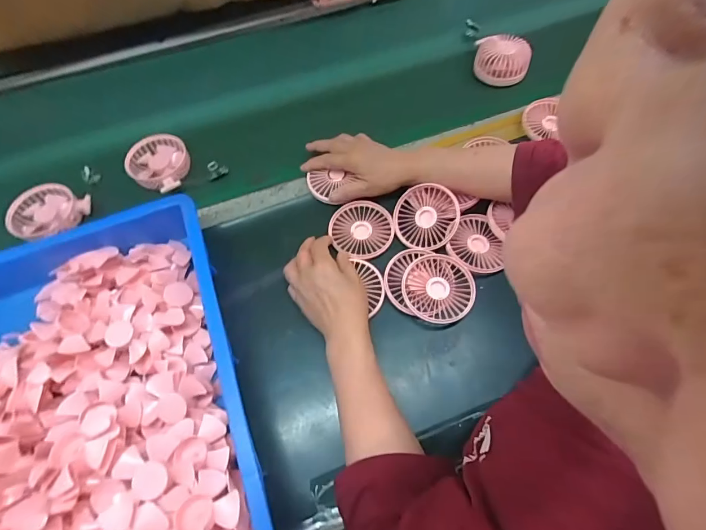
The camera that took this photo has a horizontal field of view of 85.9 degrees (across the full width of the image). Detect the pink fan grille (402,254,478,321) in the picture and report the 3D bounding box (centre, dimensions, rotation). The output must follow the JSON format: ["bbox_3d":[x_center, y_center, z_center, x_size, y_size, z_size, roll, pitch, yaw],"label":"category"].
[{"bbox_3d":[0.107,0.029,0.472,0.086,0.015,0.084,4,62,6],"label":"pink fan grille"}]

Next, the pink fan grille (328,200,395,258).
[{"bbox_3d":[0.012,-0.049,0.522,0.086,0.011,0.085,-1,62,3],"label":"pink fan grille"}]

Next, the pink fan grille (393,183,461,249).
[{"bbox_3d":[0.098,-0.063,0.513,0.085,0.013,0.082,-4,80,24],"label":"pink fan grille"}]

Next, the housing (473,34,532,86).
[{"bbox_3d":[0.254,-0.350,0.651,0.084,0.055,0.069,5,62,6],"label":"housing"}]

